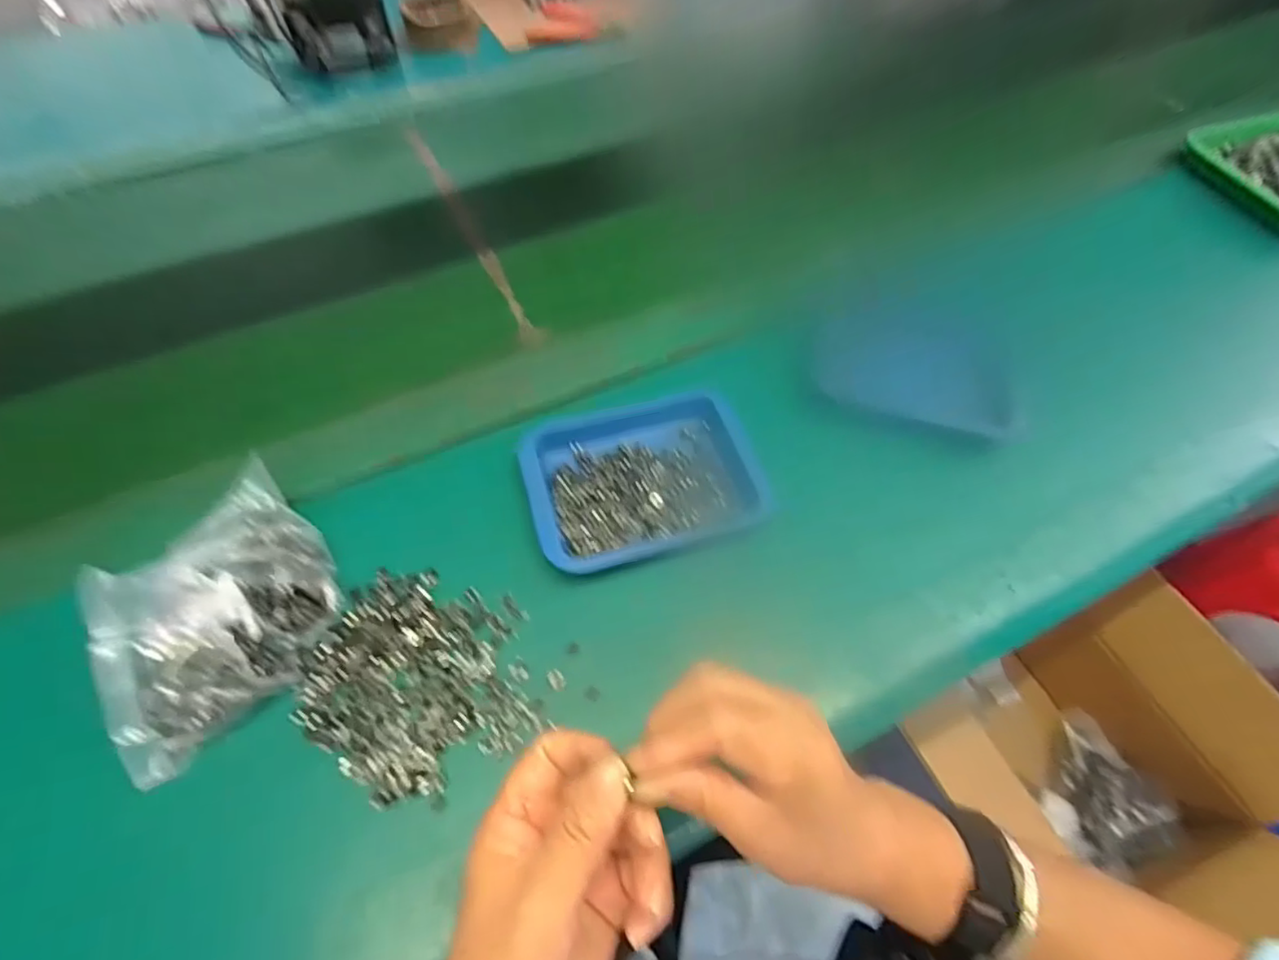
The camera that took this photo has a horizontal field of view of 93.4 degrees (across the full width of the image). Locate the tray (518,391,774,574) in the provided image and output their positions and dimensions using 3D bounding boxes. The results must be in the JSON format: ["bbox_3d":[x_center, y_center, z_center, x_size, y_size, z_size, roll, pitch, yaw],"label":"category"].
[{"bbox_3d":[0.000,-0.007,0.425,0.155,0.021,0.124,-15,60,-9],"label":"tray"}]

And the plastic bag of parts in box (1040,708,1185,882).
[{"bbox_3d":[0.697,0.477,0.931,0.159,0.079,0.194,-18,61,-12],"label":"plastic bag of parts in box"}]

